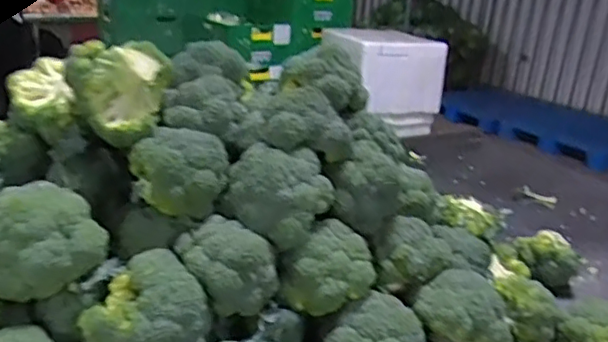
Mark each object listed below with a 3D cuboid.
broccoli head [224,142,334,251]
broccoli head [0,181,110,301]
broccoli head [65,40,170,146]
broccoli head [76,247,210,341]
[{"bbox_3d":[-0.030,0.027,0.700,0.123,0.095,0.076,4,20,1],"label":"broccoli head"},{"bbox_3d":[-0.288,0.074,0.627,0.109,0.100,0.108,17,24,32],"label":"broccoli head"},{"bbox_3d":[-0.225,-0.103,0.715,0.091,0.102,0.106,5,20,3],"label":"broccoli head"},{"bbox_3d":[-0.167,0.142,0.620,0.123,0.077,0.111,-1,21,-13],"label":"broccoli head"}]

